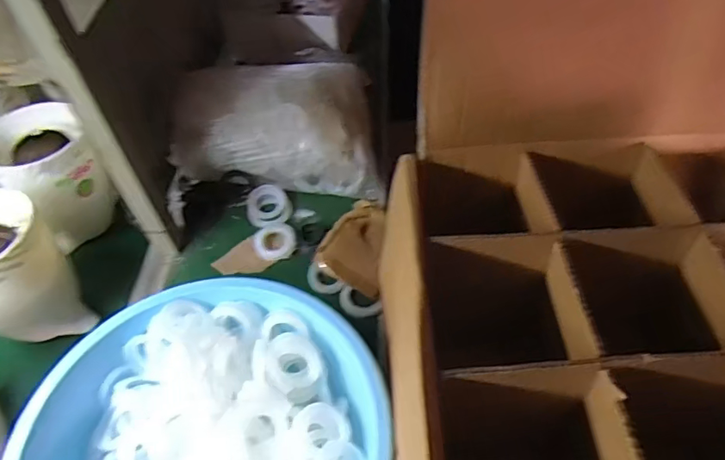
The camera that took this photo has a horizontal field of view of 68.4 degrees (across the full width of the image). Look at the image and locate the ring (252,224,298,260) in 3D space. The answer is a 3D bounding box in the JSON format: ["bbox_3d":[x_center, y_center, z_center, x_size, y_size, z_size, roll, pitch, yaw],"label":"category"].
[{"bbox_3d":[-0.136,0.018,0.835,0.064,0.018,0.062,3,70,-9],"label":"ring"}]

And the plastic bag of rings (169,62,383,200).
[{"bbox_3d":[-0.145,-0.176,0.896,0.337,0.142,0.196,-2,51,4],"label":"plastic bag of rings"}]

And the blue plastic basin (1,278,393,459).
[{"bbox_3d":[-0.155,0.233,0.548,0.347,0.109,0.344,5,52,9],"label":"blue plastic basin"}]

